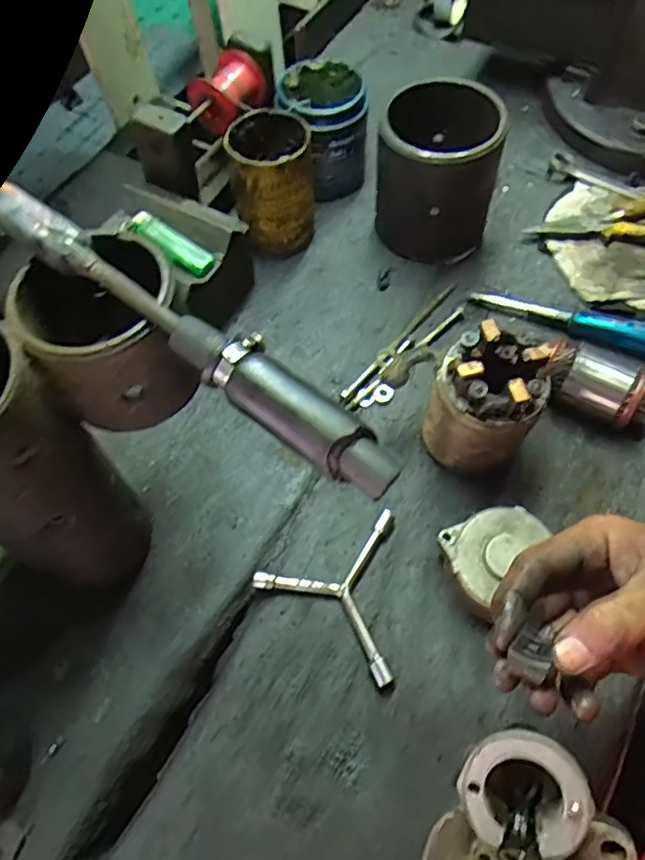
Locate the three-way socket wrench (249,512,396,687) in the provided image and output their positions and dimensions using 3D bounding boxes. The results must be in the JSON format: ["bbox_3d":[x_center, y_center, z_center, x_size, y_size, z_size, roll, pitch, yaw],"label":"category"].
[{"bbox_3d":[0.028,0.112,0.478,0.120,0.018,0.106,33,68,19],"label":"three-way socket wrench"}]

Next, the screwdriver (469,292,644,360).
[{"bbox_3d":[0.236,-0.106,0.574,0.189,0.028,0.032,22,65,15],"label":"screwdriver"}]

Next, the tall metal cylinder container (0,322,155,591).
[{"bbox_3d":[-0.182,0.025,0.392,0.084,0.200,0.095,-40,67,-17],"label":"tall metal cylinder container"}]

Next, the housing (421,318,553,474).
[{"bbox_3d":[0.125,-0.021,0.476,0.073,0.105,0.073,-1,62,3],"label":"housing"}]

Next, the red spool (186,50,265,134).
[{"bbox_3d":[-0.086,-0.312,0.581,0.048,0.046,0.064,33,68,19],"label":"red spool"}]

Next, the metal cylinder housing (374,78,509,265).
[{"bbox_3d":[0.109,-0.240,0.596,0.106,0.127,0.110,9,63,8],"label":"metal cylinder housing"}]

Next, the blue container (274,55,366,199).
[{"bbox_3d":[0.004,-0.308,0.647,0.087,0.112,0.090,-1,62,3],"label":"blue container"}]

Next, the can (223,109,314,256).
[{"bbox_3d":[-0.047,-0.235,0.601,0.072,0.111,0.075,-1,62,3],"label":"can"}]

